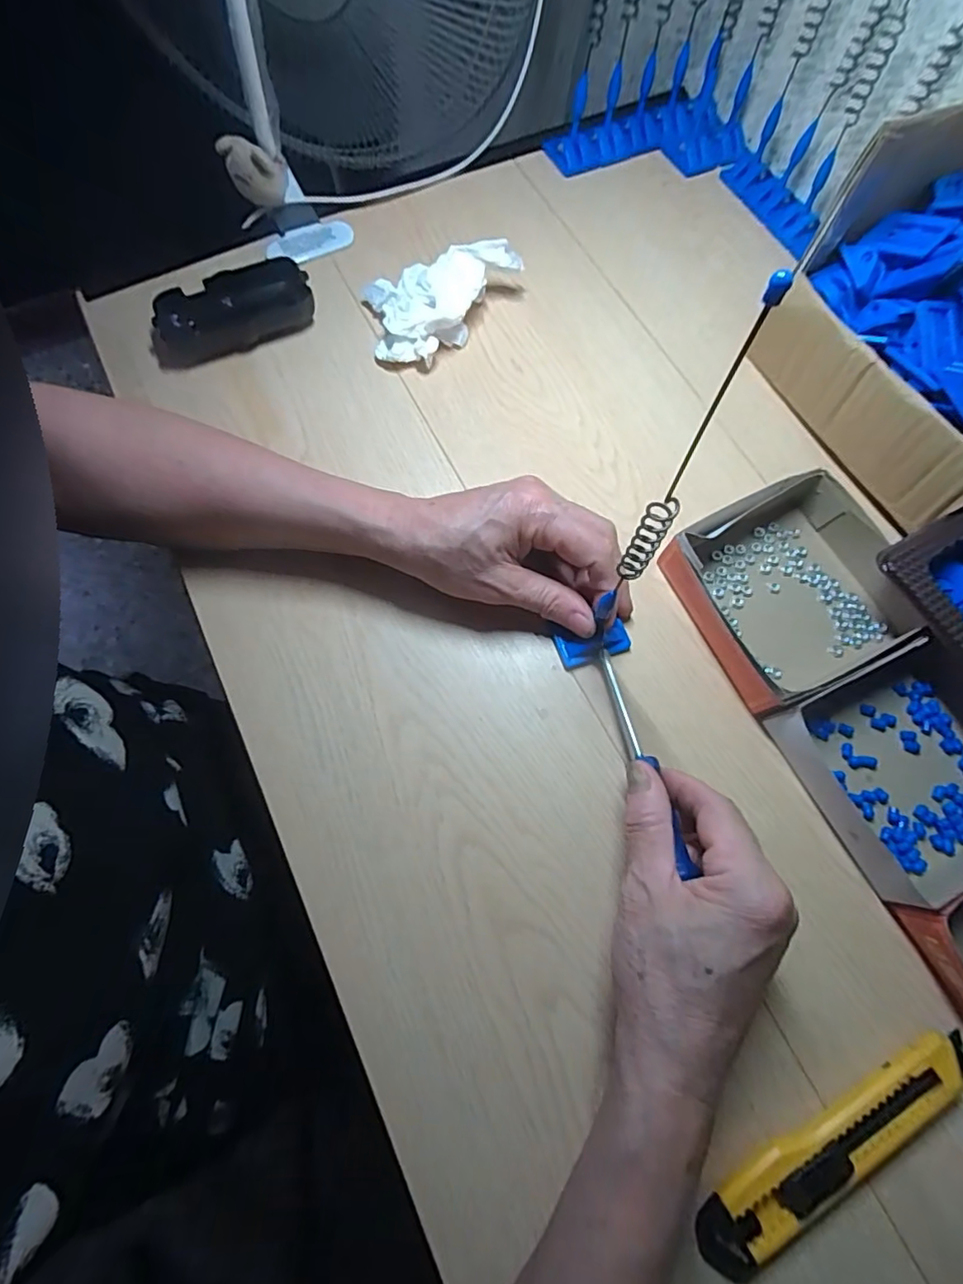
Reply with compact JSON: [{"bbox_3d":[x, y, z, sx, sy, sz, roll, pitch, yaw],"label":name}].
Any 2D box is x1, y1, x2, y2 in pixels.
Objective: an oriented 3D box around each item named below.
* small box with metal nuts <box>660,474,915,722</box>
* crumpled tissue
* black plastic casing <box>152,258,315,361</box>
[{"bbox_3d":[0.195,-0.035,0.344,0.138,0.038,0.120,-27,74,-9],"label":"small box with metal nuts"},{"bbox_3d":[-0.028,-0.252,0.415,0.118,0.040,0.084,-7,72,-3],"label":"crumpled tissue"},{"bbox_3d":[-0.186,-0.248,0.416,0.114,0.029,0.050,-21,73,-7],"label":"black plastic casing"}]

